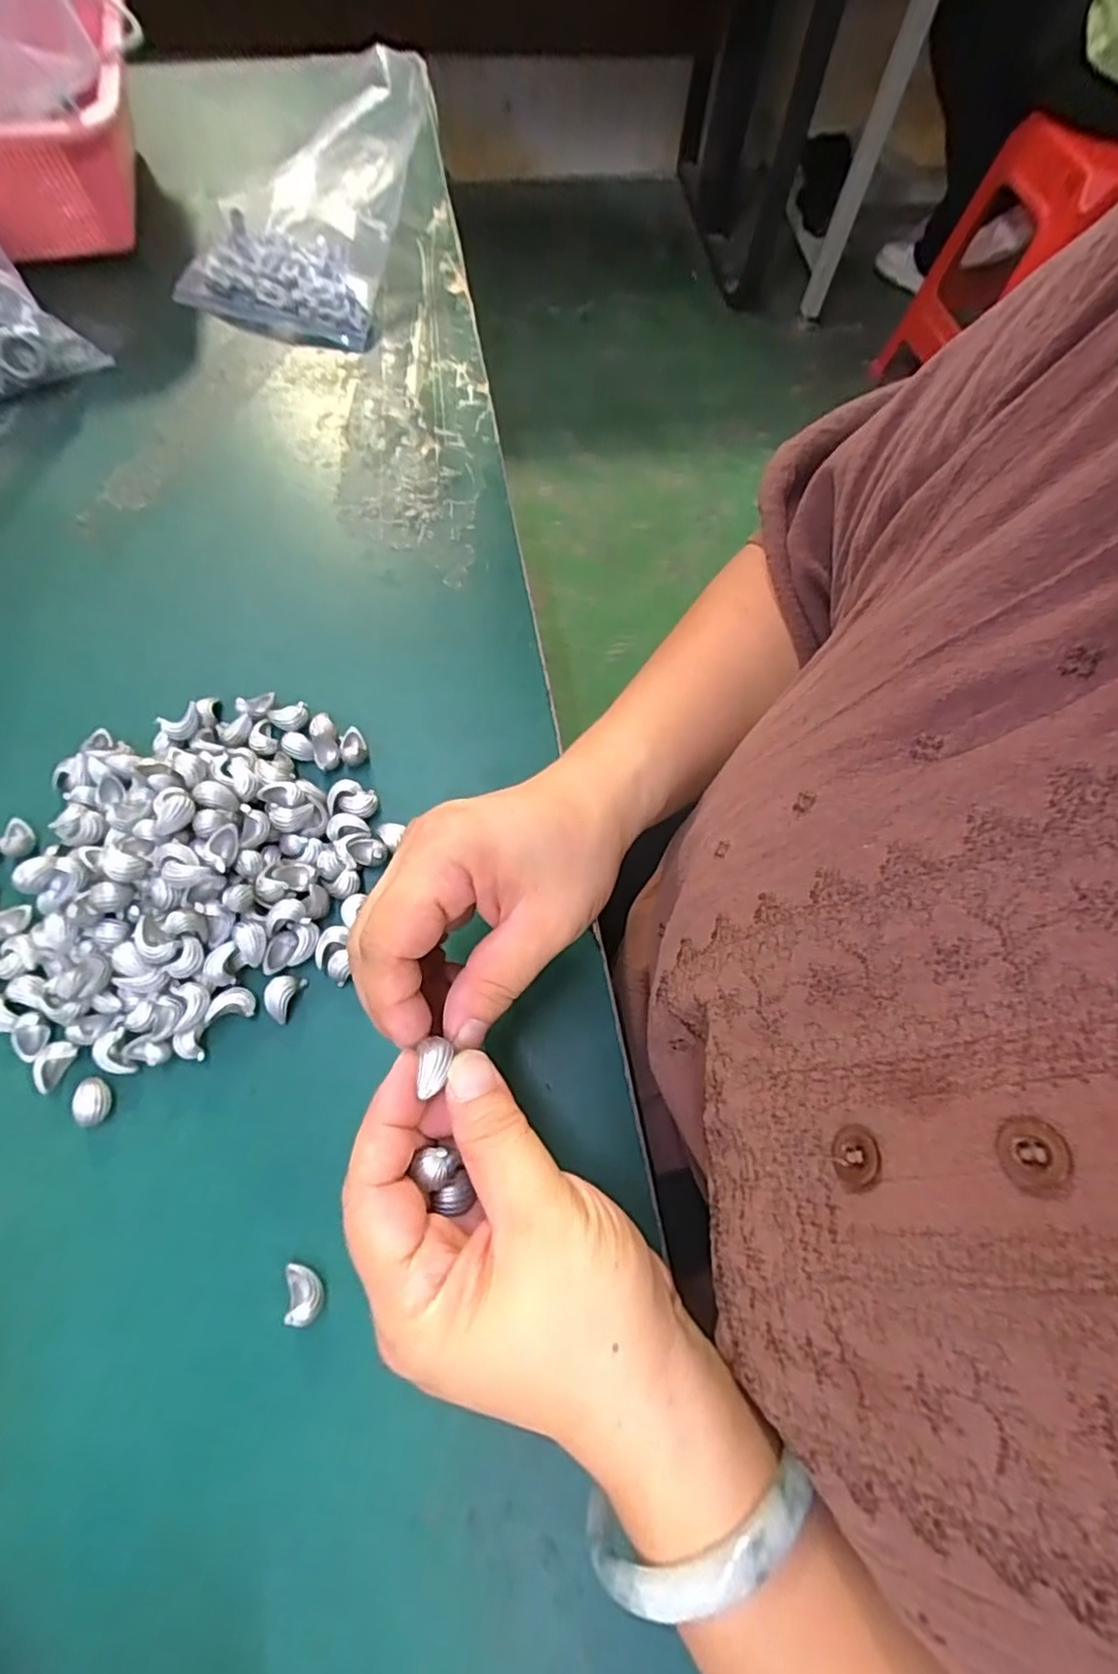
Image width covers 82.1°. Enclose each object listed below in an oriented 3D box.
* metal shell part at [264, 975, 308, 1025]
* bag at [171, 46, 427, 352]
[{"bbox_3d":[-0.121,0.069,0.279,0.013,0.007,0.019,23,69,7],"label":"metal shell part"},{"bbox_3d":[-0.177,-0.441,0.438,0.140,0.077,0.187,12,68,3],"label":"bag"}]

